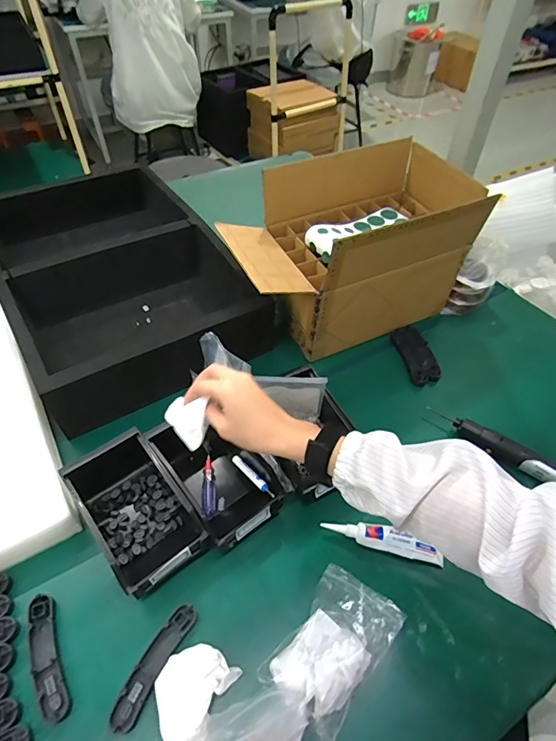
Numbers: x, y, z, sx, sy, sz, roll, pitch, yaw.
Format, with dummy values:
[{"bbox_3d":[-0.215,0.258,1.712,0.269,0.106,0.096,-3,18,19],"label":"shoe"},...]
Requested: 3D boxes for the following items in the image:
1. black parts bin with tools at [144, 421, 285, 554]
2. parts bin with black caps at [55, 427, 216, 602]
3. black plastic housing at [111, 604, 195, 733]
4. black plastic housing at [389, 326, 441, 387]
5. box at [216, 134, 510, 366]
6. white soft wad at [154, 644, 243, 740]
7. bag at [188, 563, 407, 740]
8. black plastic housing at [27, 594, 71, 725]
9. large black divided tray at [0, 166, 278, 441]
[{"bbox_3d":[-0.083,0.141,0.562,0.107,0.087,0.175,-31,57,-25],"label":"black parts bin with tools"},{"bbox_3d":[-0.178,0.166,0.526,0.101,0.068,0.186,-31,57,-25],"label":"parts bin with black caps"},{"bbox_3d":[-0.130,0.308,0.448,0.027,0.010,0.120,23,53,17],"label":"black plastic housing"},{"bbox_3d":[0.247,-0.030,0.758,0.060,0.016,0.128,-8,50,-9],"label":"black plastic housing"},{"bbox_3d":[0.114,-0.198,0.734,0.397,0.239,0.228,-20,53,-18],"label":"box"},{"bbox_3d":[-0.091,0.325,0.424,0.070,0.028,0.091,25,53,18],"label":"white soft wad"},{"bbox_3d":[0.030,0.299,0.411,0.089,0.077,0.233,36,36,25],"label":"bag"},{"bbox_3d":[-0.246,0.302,0.450,0.029,0.016,0.118,-20,53,-18],"label":"black plastic housing"},{"bbox_3d":[-0.298,-0.184,0.793,0.378,0.105,0.579,-24,54,-21],"label":"large black divided tray"}]

